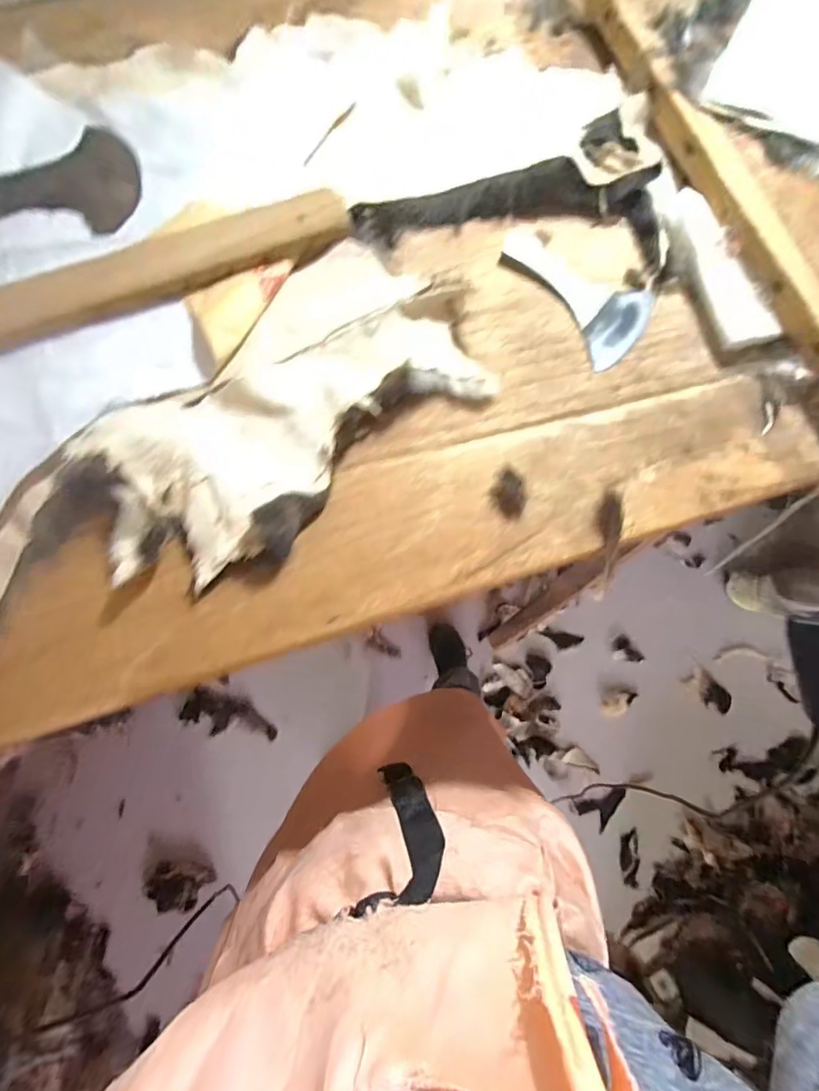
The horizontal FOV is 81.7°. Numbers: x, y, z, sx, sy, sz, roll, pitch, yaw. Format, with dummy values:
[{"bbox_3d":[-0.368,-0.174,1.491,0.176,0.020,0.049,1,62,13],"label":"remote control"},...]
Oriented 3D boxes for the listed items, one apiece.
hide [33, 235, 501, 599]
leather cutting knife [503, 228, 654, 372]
[{"bbox_3d":[-0.095,-0.096,0.338,0.331,0.028,0.159,-42,82,-11],"label":"hide"},{"bbox_3d":[0.153,-0.231,0.418,0.085,0.012,0.150,-35,81,-10],"label":"leather cutting knife"}]

